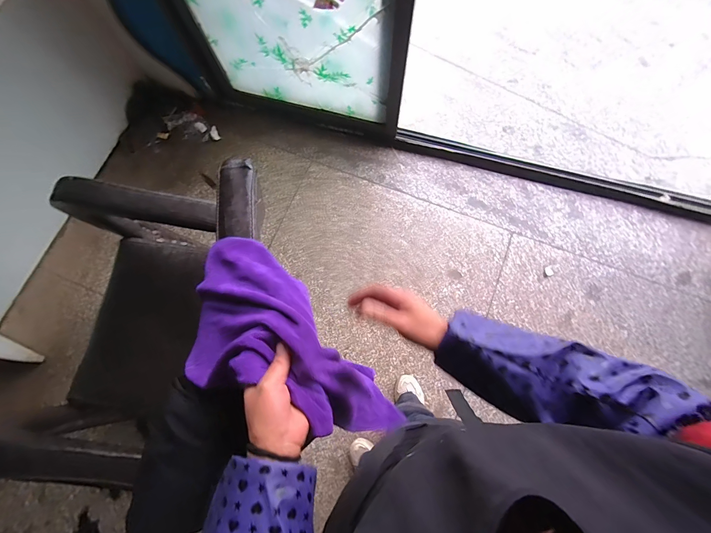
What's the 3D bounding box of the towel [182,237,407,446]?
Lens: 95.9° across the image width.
[{"bbox_3d":[-0.103,0.148,0.485,0.174,0.295,0.353,-42,75,-11],"label":"towel"}]

